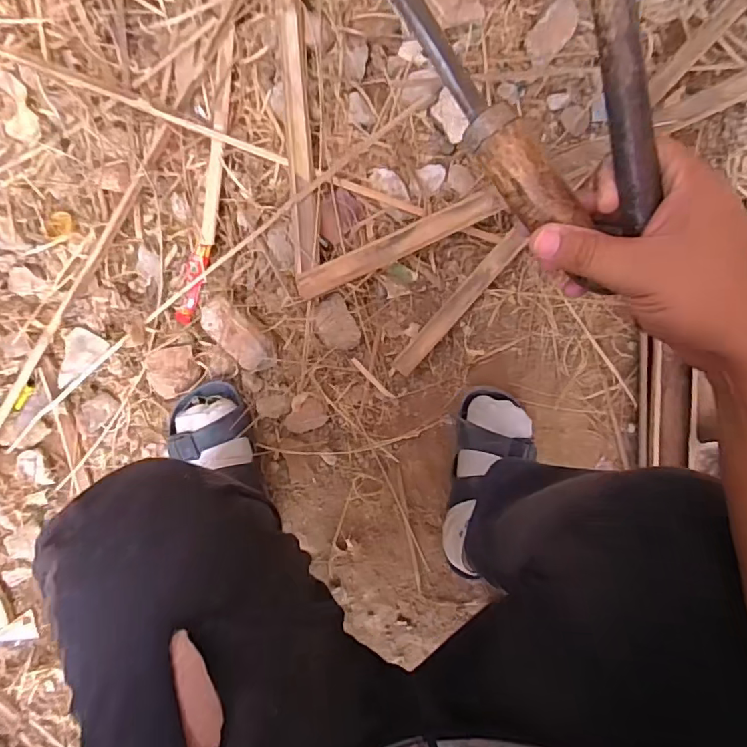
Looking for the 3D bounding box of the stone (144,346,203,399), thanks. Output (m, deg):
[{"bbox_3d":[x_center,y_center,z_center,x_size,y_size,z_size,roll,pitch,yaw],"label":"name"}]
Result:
[{"bbox_3d":[-0.266,-0.001,0.696,0.078,0.036,0.066,-14,98,-1],"label":"stone"}]

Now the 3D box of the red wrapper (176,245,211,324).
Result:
[{"bbox_3d":[-0.235,-0.116,0.685,0.024,0.016,0.103,19,93,-5],"label":"red wrapper"}]

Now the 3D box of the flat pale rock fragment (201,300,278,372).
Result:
[{"bbox_3d":[-0.171,-0.047,0.672,0.052,0.040,0.109,-44,94,3],"label":"flat pale rock fragment"}]

